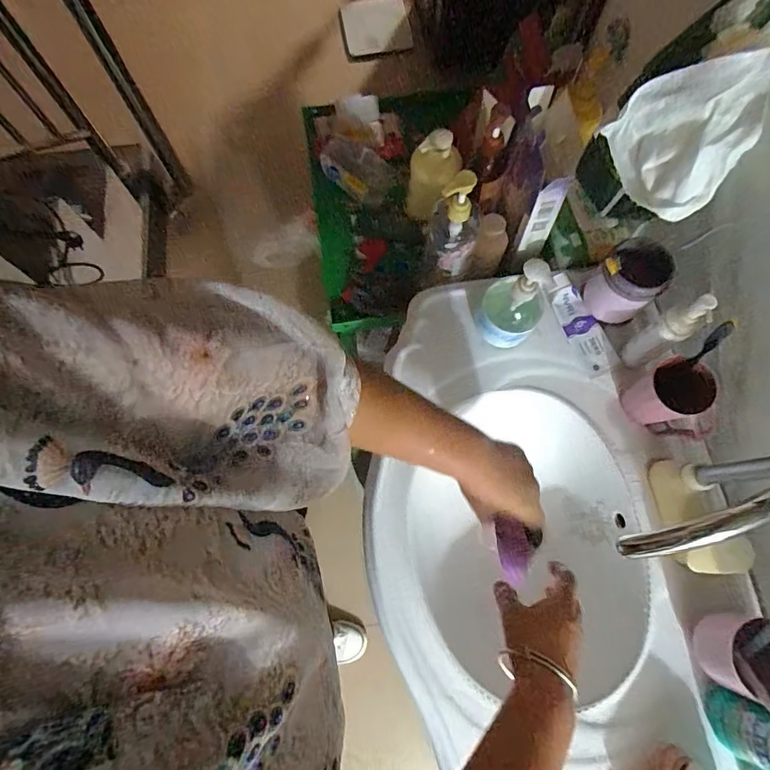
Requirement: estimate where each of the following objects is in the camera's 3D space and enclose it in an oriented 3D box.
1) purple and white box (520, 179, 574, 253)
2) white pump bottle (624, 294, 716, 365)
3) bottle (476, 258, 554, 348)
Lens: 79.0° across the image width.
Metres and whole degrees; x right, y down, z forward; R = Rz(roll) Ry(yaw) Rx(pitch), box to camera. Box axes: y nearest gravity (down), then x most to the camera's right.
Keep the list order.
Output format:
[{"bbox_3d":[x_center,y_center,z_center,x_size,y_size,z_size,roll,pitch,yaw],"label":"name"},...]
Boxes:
[{"bbox_3d":[0.244,-0.259,0.708,0.049,0.145,0.017,-20,73,-6],"label":"purple and white box"},{"bbox_3d":[0.367,-0.061,0.625,0.039,0.176,0.045,-36,76,-10],"label":"white pump bottle"},{"bbox_3d":[0.176,-0.110,0.641,0.081,0.164,0.068,1,72,1],"label":"bottle"}]

